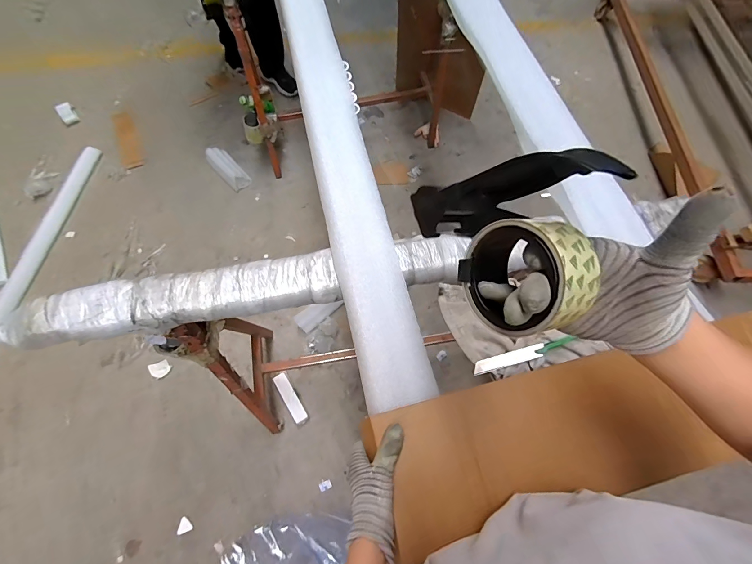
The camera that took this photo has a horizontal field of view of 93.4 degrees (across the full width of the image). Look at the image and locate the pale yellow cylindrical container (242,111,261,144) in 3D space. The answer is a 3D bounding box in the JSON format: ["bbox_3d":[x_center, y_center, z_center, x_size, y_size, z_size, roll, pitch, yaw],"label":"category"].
[{"bbox_3d":[-0.531,-0.660,1.524,0.077,0.110,0.069,-19,68,-10],"label":"pale yellow cylindrical container"}]

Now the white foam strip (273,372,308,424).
[{"bbox_3d":[-0.317,0.426,1.309,0.048,0.024,0.187,-28,79,-22],"label":"white foam strip"}]

